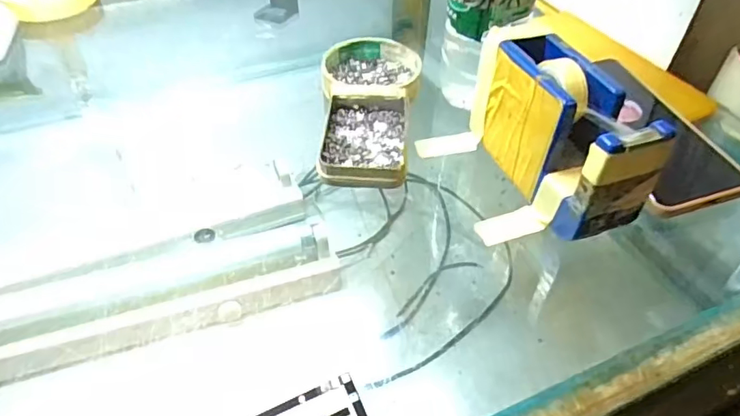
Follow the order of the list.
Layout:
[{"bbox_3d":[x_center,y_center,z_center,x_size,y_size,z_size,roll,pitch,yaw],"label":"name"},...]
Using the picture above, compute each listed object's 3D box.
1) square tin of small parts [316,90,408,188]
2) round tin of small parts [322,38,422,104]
[{"bbox_3d":[-0.004,-0.052,0.386,0.060,0.015,0.094,2,45,2],"label":"square tin of small parts"},{"bbox_3d":[0.002,-0.114,0.447,0.080,0.019,0.080,0,45,0],"label":"round tin of small parts"}]

